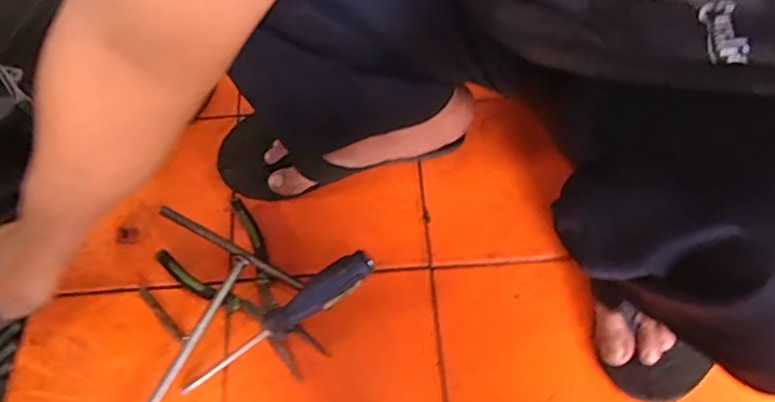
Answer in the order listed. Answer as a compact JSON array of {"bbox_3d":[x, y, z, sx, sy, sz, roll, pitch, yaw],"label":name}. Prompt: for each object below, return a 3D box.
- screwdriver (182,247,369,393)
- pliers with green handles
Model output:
[{"bbox_3d":[-0.099,0.111,0.534,0.204,0.029,0.030,-35,66,1],"label":"screwdriver"},{"bbox_3d":[-0.126,0.084,0.561,0.178,0.024,0.094,40,69,19],"label":"pliers with green handles"}]

